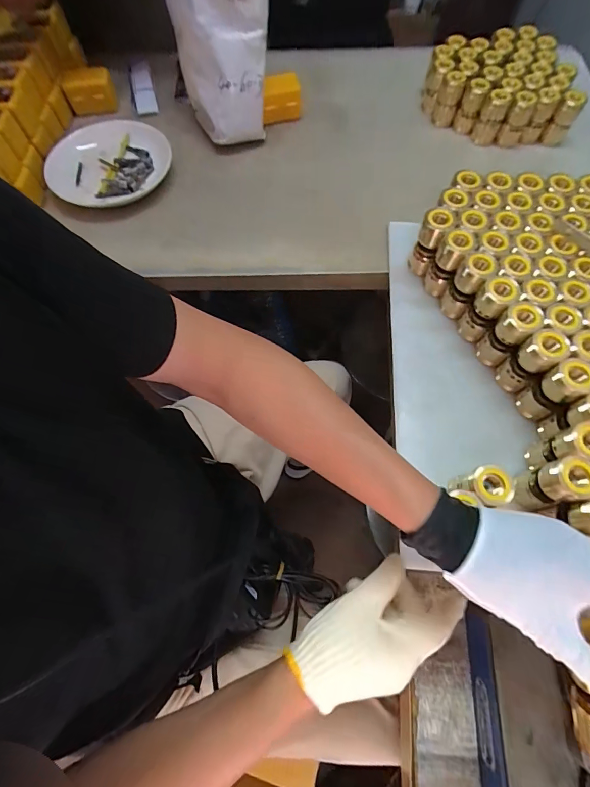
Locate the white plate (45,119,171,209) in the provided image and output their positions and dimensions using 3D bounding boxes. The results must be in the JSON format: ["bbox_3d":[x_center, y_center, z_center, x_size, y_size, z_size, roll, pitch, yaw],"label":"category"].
[{"bbox_3d":[-0.320,-0.398,0.648,0.209,0.034,0.189,18,67,8],"label":"white plate"}]

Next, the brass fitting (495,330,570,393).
[{"bbox_3d":[0.282,-0.038,0.457,0.037,0.102,0.040,-39,71,-16],"label":"brass fitting"}]

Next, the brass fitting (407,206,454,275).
[{"bbox_3d":[0.186,-0.209,0.530,0.032,0.096,0.032,26,68,11],"label":"brass fitting"}]

